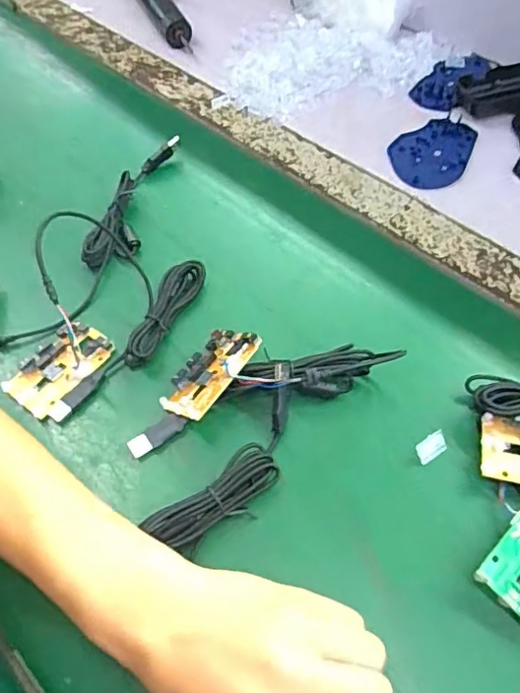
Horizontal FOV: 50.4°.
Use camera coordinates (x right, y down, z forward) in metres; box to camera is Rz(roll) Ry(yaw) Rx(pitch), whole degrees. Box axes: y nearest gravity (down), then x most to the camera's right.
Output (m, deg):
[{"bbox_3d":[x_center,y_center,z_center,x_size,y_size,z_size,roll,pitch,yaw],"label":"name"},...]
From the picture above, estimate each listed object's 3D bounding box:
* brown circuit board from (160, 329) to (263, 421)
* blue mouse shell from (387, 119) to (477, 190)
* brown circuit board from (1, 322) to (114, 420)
[{"bbox_3d":[-0.035,0.020,0.398,0.078,0.019,0.047,-46,44,-16],"label":"brown circuit board"},{"bbox_3d":[0.168,-0.192,0.543,0.070,0.008,0.107,24,61,19],"label":"blue mouse shell"},{"bbox_3d":[-0.150,0.015,0.417,0.045,0.011,0.077,31,64,22],"label":"brown circuit board"}]

